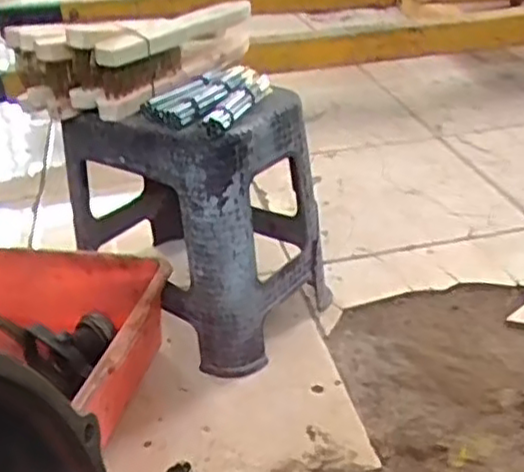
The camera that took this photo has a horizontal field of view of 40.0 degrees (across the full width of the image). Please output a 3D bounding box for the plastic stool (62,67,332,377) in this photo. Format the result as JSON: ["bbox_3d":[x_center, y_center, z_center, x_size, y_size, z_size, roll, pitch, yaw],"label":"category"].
[{"bbox_3d":[-0.079,-0.043,0.947,0.297,0.326,0.222,21,37,37],"label":"plastic stool"}]

